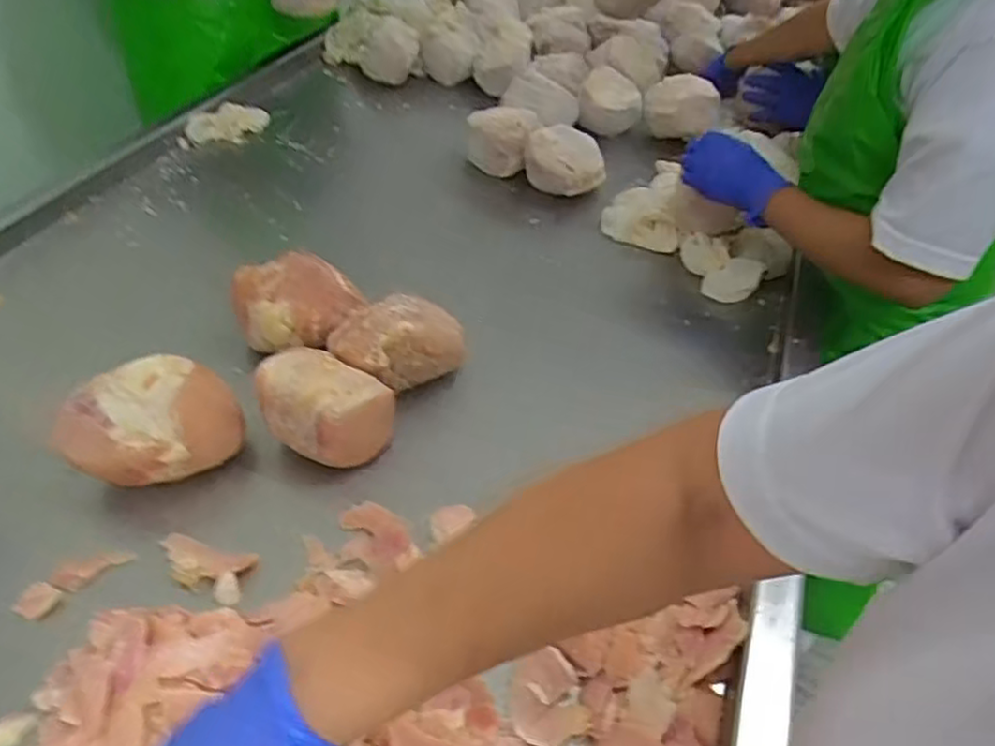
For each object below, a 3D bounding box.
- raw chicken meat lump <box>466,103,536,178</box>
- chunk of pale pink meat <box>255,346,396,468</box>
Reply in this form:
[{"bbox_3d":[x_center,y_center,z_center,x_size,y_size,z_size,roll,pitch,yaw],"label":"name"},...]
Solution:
[{"bbox_3d":[0.004,-0.385,1.147,0.114,0.084,0.104,8,44,5],"label":"raw chicken meat lump"},{"bbox_3d":[-0.178,0.042,0.701,0.117,0.107,0.090,23,47,19],"label":"chunk of pale pink meat"}]

